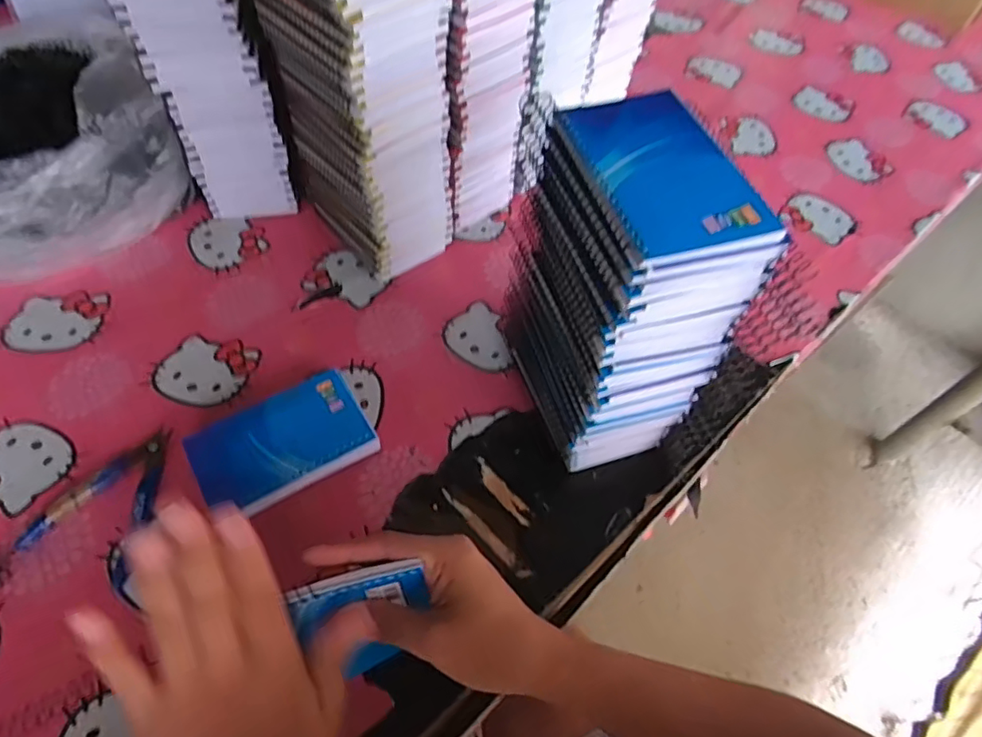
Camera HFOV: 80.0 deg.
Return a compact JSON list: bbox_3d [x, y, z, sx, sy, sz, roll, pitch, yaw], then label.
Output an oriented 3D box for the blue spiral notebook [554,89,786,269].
[{"bbox_3d":[0.093,-0.110,0.326,0.081,0.011,0.124,-12,58,-12],"label":"blue spiral notebook"}]

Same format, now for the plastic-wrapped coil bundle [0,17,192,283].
[{"bbox_3d":[-0.503,-0.229,0.599,0.316,0.114,0.315,-24,60,-18],"label":"plastic-wrapped coil bundle"}]

